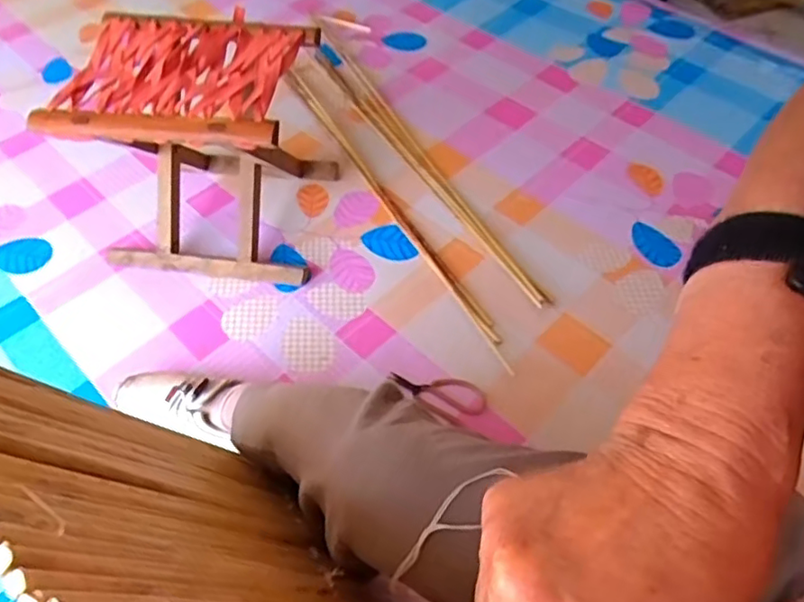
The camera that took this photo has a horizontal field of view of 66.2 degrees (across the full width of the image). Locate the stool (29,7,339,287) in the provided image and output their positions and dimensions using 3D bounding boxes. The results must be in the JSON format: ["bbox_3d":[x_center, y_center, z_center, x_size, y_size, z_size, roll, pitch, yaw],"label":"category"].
[{"bbox_3d":[-0.261,-0.199,0.831,0.287,0.255,0.246,5,54,3],"label":"stool"}]

